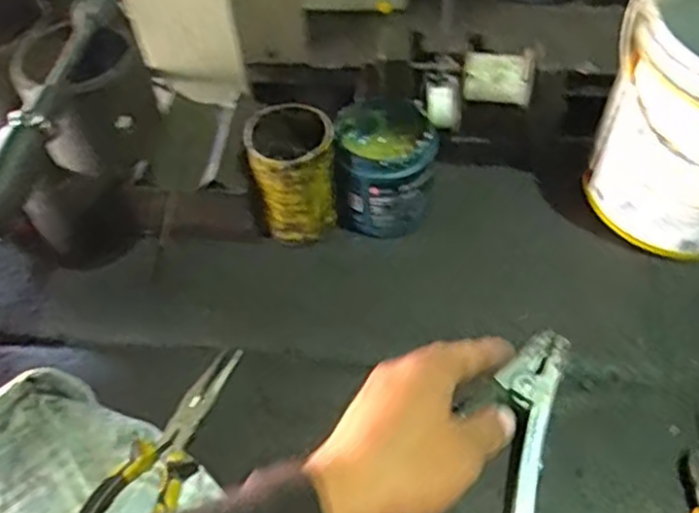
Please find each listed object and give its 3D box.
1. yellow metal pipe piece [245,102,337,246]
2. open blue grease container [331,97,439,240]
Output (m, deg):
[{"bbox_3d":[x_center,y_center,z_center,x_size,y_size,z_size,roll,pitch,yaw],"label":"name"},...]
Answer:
[{"bbox_3d":[-0.051,-0.077,0.651,0.074,0.109,0.082,-14,51,-6],"label":"yellow metal pipe piece"},{"bbox_3d":[0.034,-0.087,0.660,0.090,0.092,0.100,-1,51,5],"label":"open blue grease container"}]

